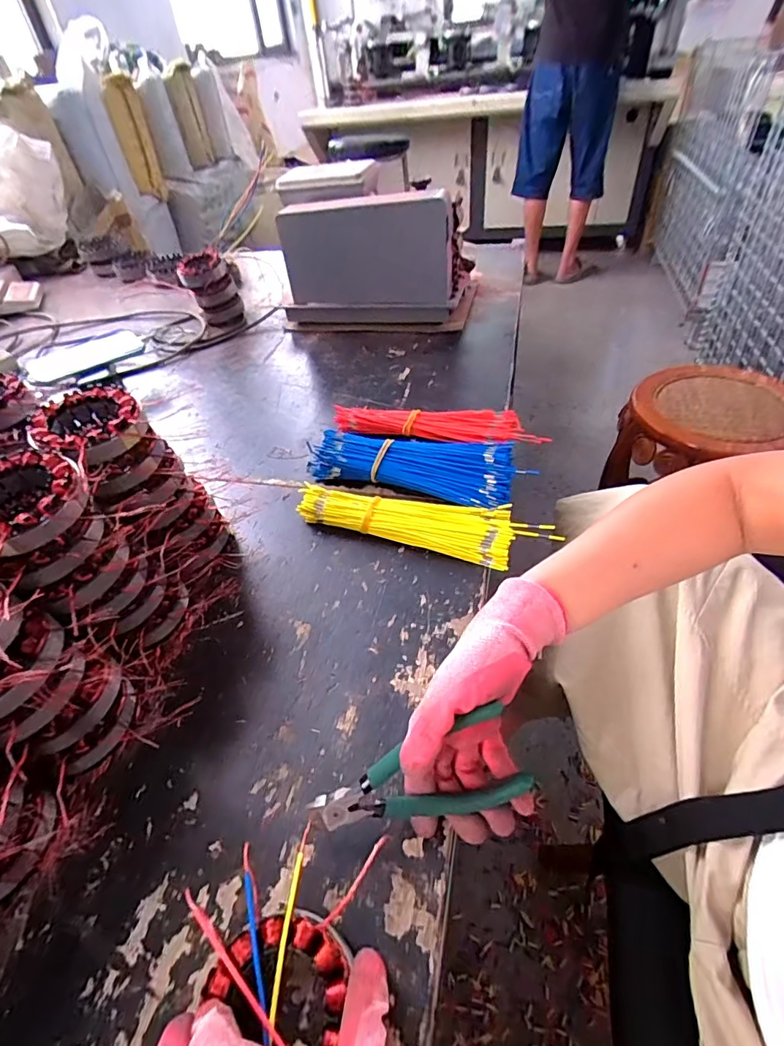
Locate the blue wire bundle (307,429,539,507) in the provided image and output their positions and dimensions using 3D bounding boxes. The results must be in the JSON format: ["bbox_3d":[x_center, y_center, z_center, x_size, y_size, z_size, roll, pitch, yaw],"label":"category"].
[{"bbox_3d":[0.029,-0.072,0.599,0.260,0.044,0.094,12,48,18],"label":"blue wire bundle"}]

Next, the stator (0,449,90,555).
[{"bbox_3d":[-0.277,-0.017,0.367,0.089,0.029,0.089,-3,45,3],"label":"stator"}]

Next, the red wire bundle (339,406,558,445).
[{"bbox_3d":[0.060,-0.131,0.661,0.278,0.031,0.047,6,46,13],"label":"red wire bundle"}]

